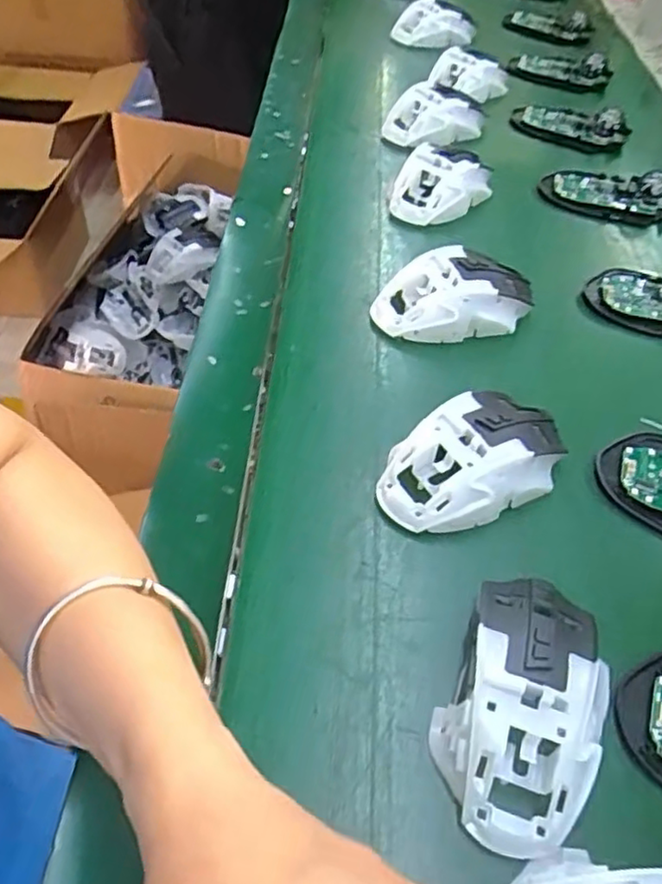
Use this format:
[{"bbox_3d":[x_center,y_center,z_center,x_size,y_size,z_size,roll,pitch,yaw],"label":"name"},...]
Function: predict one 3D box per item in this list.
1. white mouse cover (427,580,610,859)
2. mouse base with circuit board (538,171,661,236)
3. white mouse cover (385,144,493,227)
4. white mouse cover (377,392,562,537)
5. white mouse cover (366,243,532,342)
[{"bbox_3d":[0.085,0.110,0.288,0.067,0.036,0.116,22,52,15],"label":"white mouse cover"},{"bbox_3d":[0.245,-0.219,0.592,0.112,0.030,0.055,21,52,14],"label":"mouse base with circuit board"},{"bbox_3d":[0.095,-0.224,0.575,0.071,0.040,0.101,30,54,20],"label":"white mouse cover"},{"bbox_3d":[0.082,0.009,0.373,0.109,0.041,0.062,-27,56,-24],"label":"white mouse cover"},{"bbox_3d":[0.088,-0.104,0.474,0.111,0.038,0.058,-10,51,-12],"label":"white mouse cover"}]

